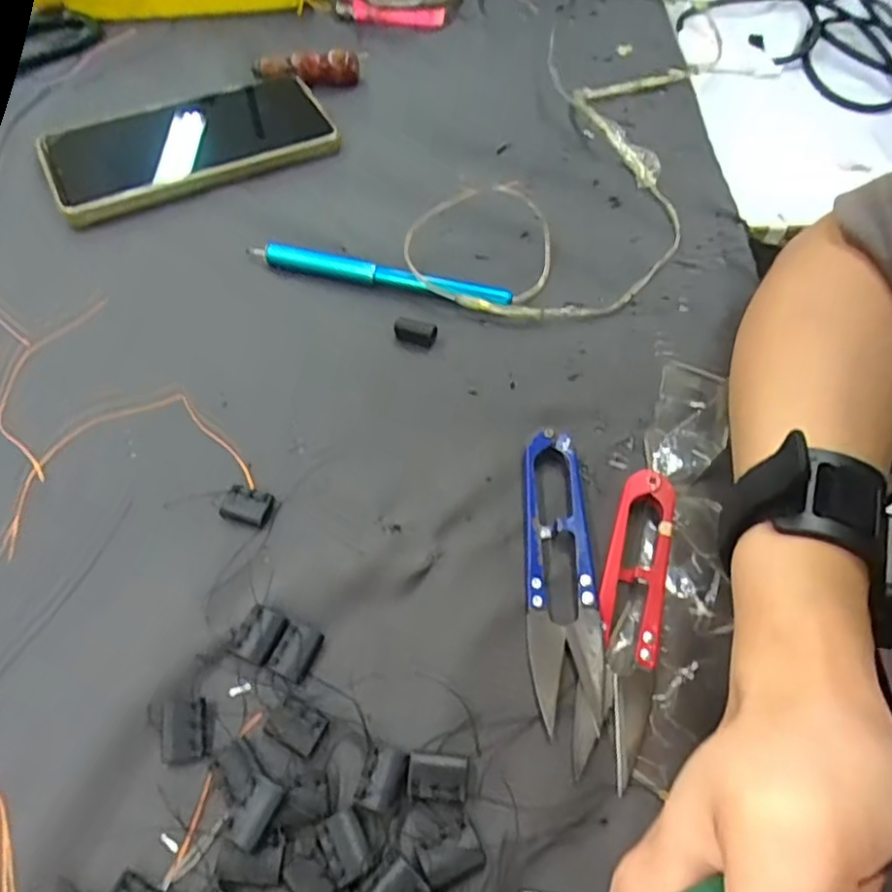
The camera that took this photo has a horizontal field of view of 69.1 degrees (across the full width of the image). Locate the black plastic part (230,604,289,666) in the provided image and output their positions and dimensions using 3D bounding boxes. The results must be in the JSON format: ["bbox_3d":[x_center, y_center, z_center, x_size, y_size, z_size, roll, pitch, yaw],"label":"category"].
[{"bbox_3d":[-0.069,0.071,0.242,0.015,0.005,0.019,22,61,12],"label":"black plastic part"}]

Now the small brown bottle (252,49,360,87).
[{"bbox_3d":[-0.092,-0.250,0.425,0.070,0.017,0.021,2,59,1],"label":"small brown bottle"}]

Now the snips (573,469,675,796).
[{"bbox_3d":[0.069,0.062,0.244,0.025,0.010,0.115,14,60,8],"label":"snips"}]

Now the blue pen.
[{"bbox_3d":[-0.035,-0.088,0.333,0.137,0.010,0.009,14,60,8],"label":"blue pen"}]

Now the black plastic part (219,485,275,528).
[{"bbox_3d":[-0.083,0.024,0.270,0.021,0.004,0.015,15,60,9],"label":"black plastic part"}]

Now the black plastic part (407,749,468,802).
[{"bbox_3d":[-0.003,0.111,0.217,0.020,0.005,0.014,5,59,3],"label":"black plastic part"}]

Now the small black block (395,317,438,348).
[{"bbox_3d":[-0.015,-0.056,0.313,0.020,0.010,0.008,17,61,10],"label":"small black block"}]

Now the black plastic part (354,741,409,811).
[{"bbox_3d":[-0.022,0.111,0.218,0.013,0.004,0.019,17,61,10],"label":"black plastic part"}]

